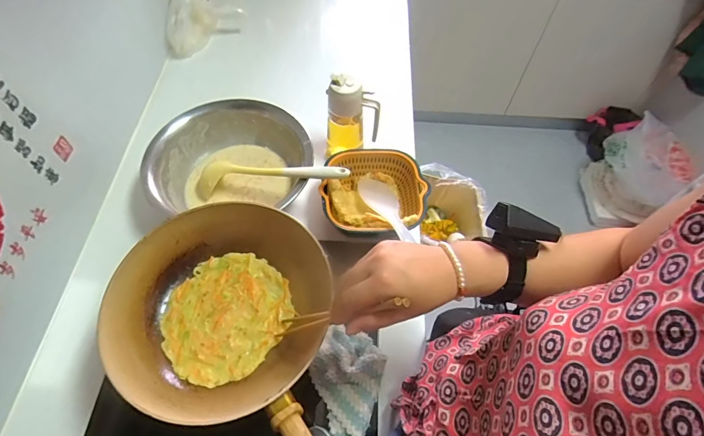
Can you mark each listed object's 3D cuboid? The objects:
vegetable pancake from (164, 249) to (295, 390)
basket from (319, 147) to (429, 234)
[{"bbox_3d":[-0.176,0.132,0.551,0.163,0.008,0.176,1,58,-1],"label":"vegetable pancake"},{"bbox_3d":[0.039,-0.040,0.711,0.178,0.068,0.166,4,58,1],"label":"basket"}]

